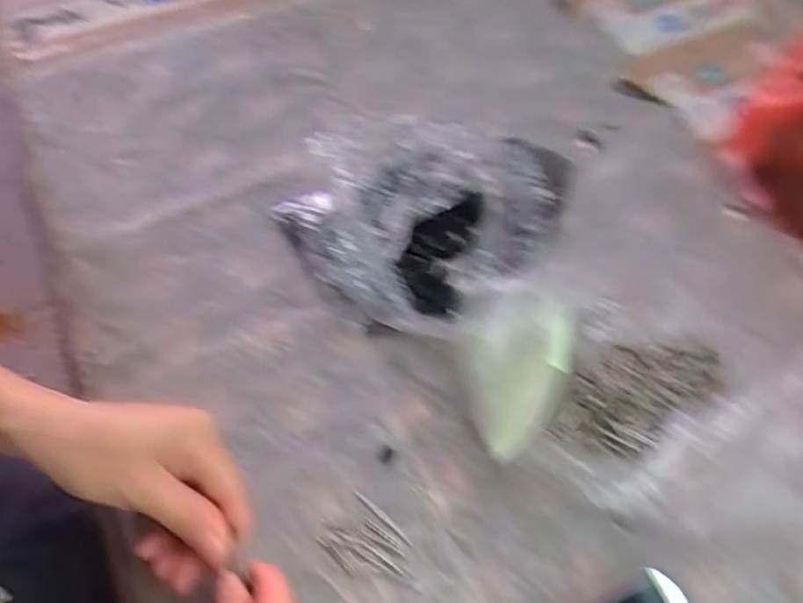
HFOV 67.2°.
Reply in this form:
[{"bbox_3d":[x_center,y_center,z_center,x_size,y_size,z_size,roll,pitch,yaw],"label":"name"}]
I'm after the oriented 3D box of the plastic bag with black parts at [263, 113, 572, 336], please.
[{"bbox_3d":[0.010,-0.051,0.379,0.174,0.057,0.135,10,65,5],"label":"plastic bag with black parts"}]

